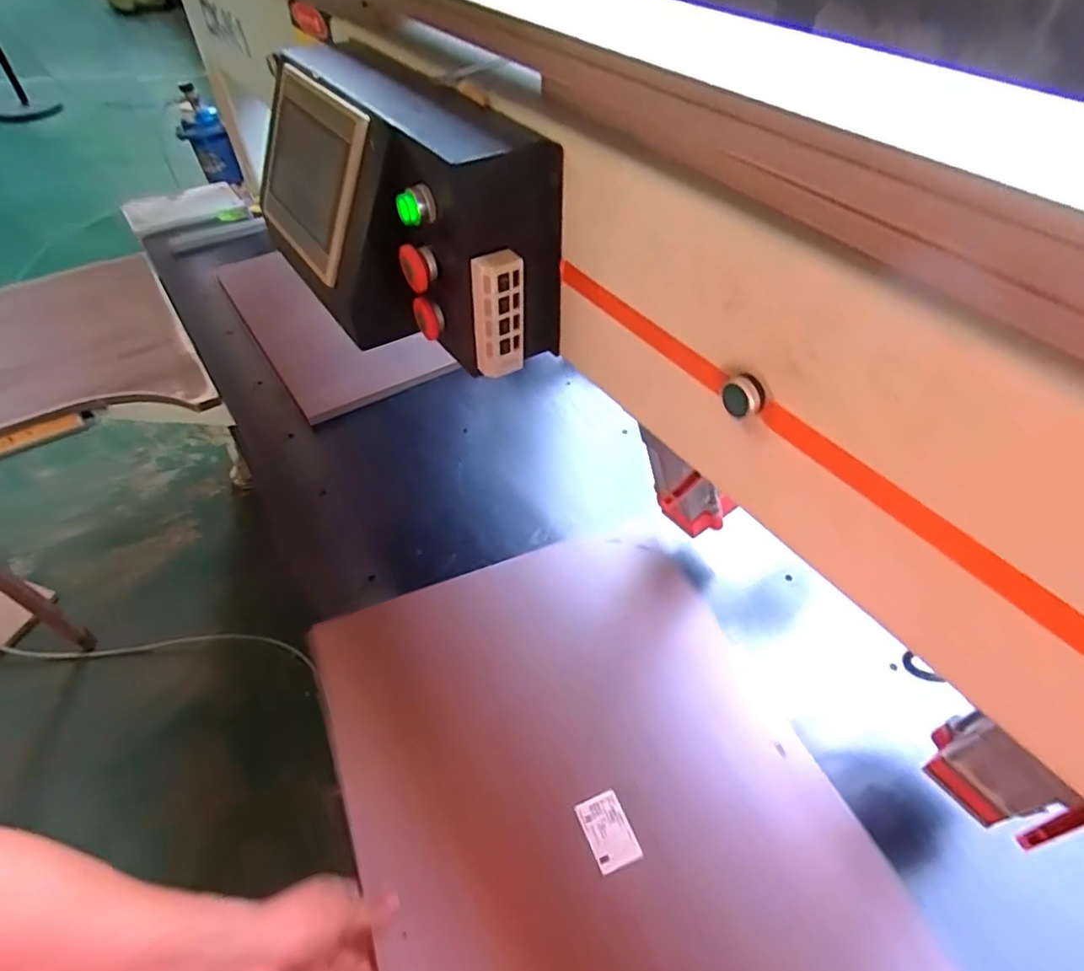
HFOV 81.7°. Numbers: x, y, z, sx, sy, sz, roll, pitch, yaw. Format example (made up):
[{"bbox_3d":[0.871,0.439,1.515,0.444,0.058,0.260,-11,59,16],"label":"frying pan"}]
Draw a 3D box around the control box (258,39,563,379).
[{"bbox_3d":[-0.161,-0.273,0.613,0.162,0.175,0.397,-32,55,-25],"label":"control box"}]

